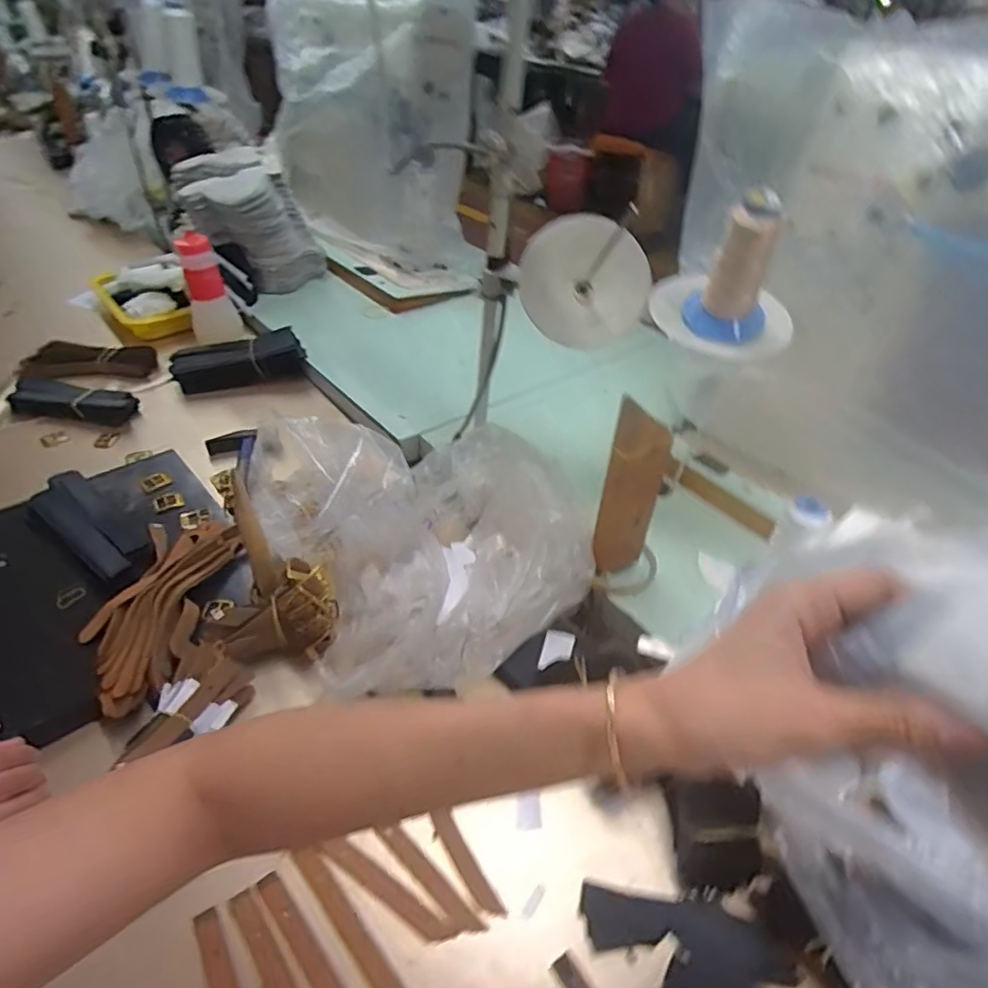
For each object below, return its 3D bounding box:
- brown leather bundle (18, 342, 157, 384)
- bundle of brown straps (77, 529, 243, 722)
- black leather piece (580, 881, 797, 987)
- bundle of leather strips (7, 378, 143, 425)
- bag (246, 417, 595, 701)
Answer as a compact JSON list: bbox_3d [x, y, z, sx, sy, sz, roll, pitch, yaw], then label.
[{"bbox_3d":[-0.619,-0.202,0.963,0.200,0.054,0.070,7,41,5],"label":"brown leather bundle"},{"bbox_3d":[-0.325,0.104,0.591,0.097,0.035,0.204,7,41,4],"label":"bundle of brown straps"},{"bbox_3d":[0.127,0.317,0.415,0.139,0.004,0.083,11,41,10],"label":"black leather piece"},{"bbox_3d":[-0.586,-0.124,0.870,0.189,0.044,0.057,10,41,8],"label":"bundle of leather strips"},{"bbox_3d":[-0.088,0.018,0.648,0.274,0.097,0.353,-17,44,-21],"label":"bag"}]

